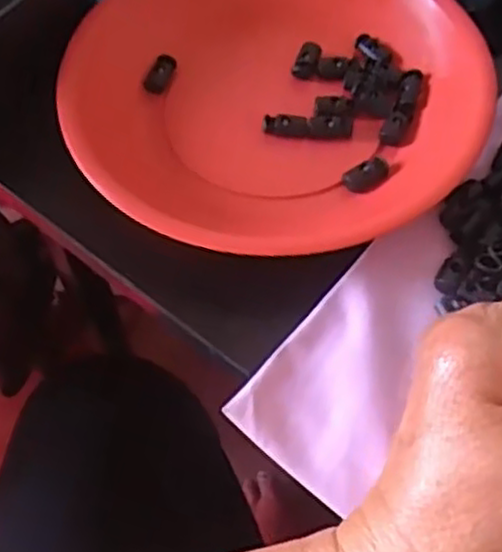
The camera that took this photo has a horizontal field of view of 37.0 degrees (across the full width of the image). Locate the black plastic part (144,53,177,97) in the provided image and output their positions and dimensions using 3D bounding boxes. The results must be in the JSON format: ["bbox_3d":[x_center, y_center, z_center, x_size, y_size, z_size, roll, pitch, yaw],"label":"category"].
[{"bbox_3d":[-0.045,-0.101,0.374,0.010,0.005,0.025,15,63,12],"label":"black plastic part"}]

